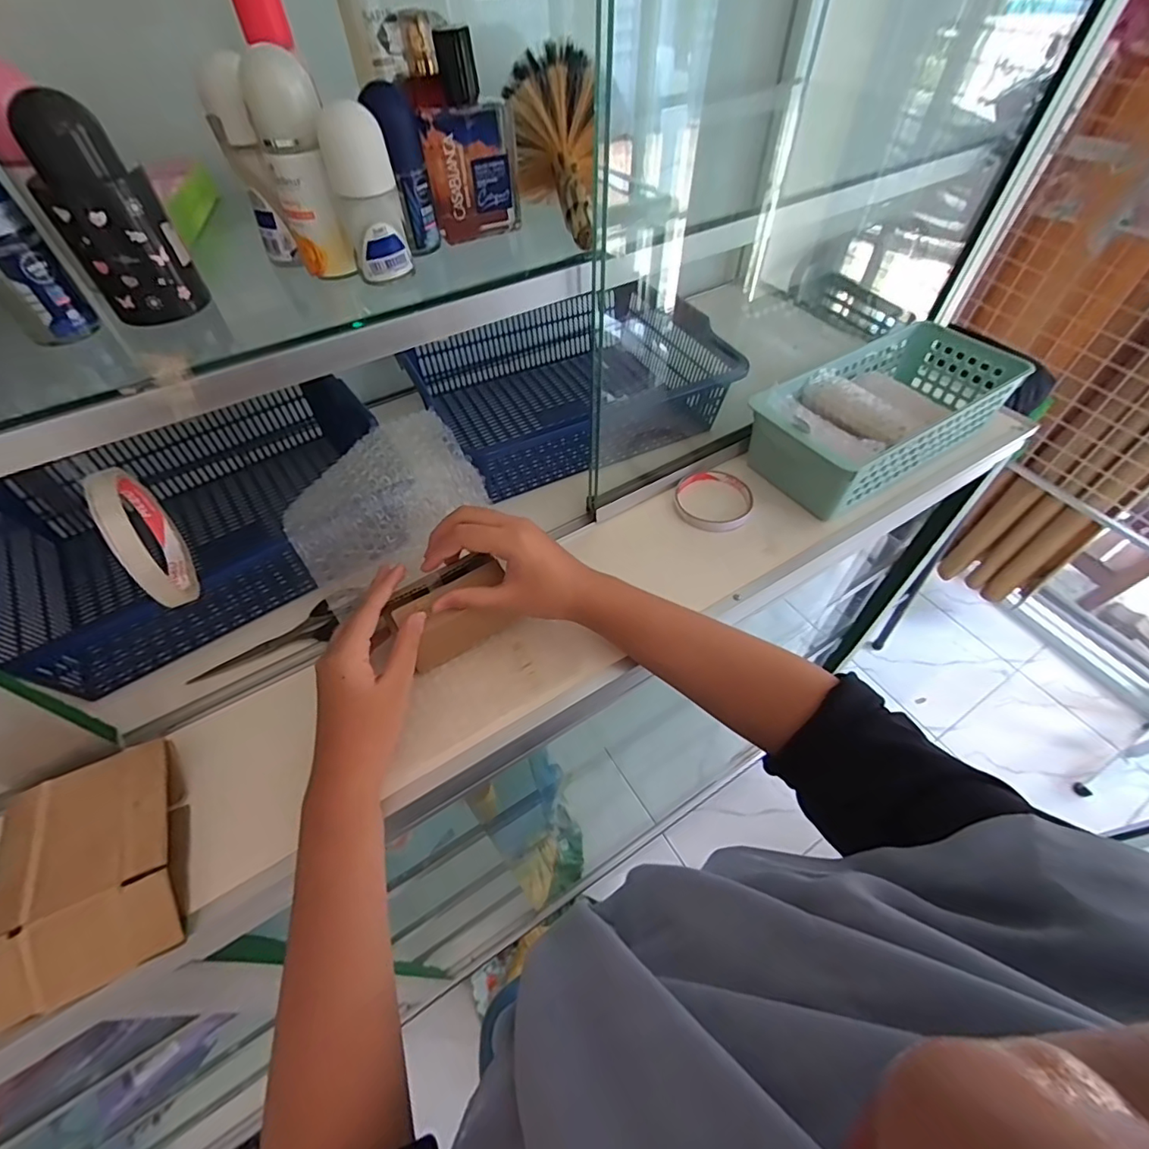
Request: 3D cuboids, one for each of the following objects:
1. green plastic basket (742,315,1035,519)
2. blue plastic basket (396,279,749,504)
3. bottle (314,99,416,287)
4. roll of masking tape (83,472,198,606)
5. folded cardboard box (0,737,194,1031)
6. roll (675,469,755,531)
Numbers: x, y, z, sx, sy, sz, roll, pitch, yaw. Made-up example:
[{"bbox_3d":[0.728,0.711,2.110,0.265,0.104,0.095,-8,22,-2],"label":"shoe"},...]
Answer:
[{"bbox_3d":[0.337,-0.181,0.587,0.306,0.076,0.137,-26,57,-19],"label":"green plastic basket"},{"bbox_3d":[-0.001,-0.238,0.640,0.302,0.094,0.238,-23,56,-17],"label":"blue plastic basket"},{"bbox_3d":[-0.125,-0.229,0.320,0.037,0.083,0.035,-15,55,-11],"label":"bottle"},{"bbox_3d":[-0.267,-0.027,0.328,0.014,0.085,0.100,-28,58,-20],"label":"roll of masking tape"},{"bbox_3d":[-0.316,0.194,0.346,0.102,0.029,0.137,-23,56,-16],"label":"folded cardboard box"},{"bbox_3d":[0.149,-0.082,0.570,0.079,0.017,0.081,0,53,0],"label":"roll"}]

